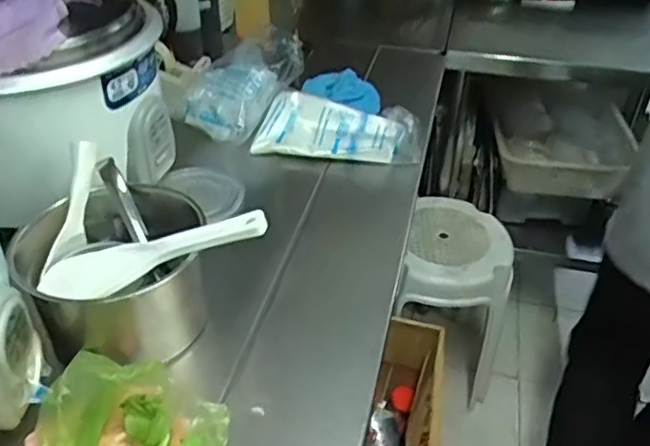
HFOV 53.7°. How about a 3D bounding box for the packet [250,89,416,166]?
[{"bbox_3d":[0.023,-0.151,1.023,0.254,0.045,0.131,9,38,10],"label":"packet"}]

